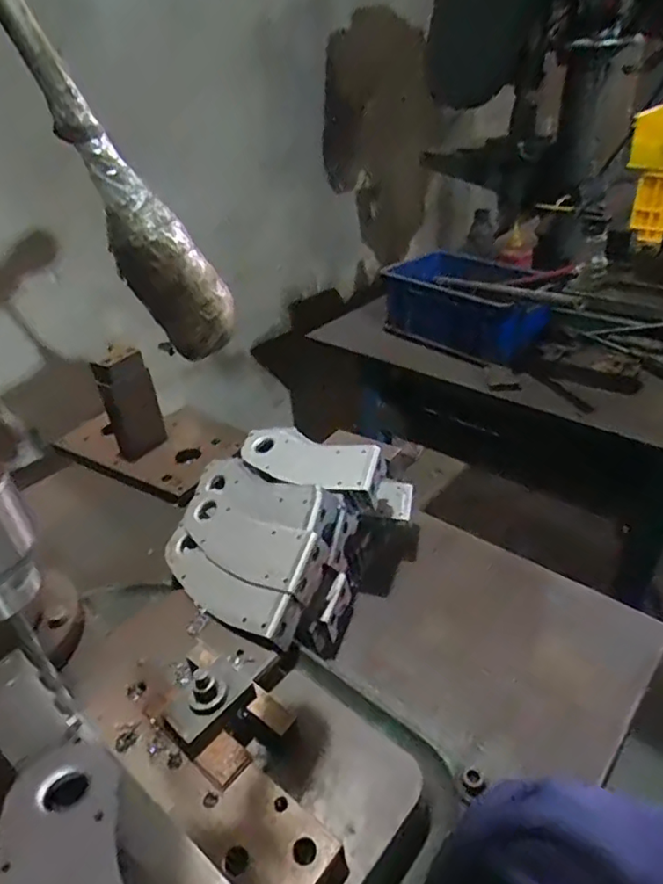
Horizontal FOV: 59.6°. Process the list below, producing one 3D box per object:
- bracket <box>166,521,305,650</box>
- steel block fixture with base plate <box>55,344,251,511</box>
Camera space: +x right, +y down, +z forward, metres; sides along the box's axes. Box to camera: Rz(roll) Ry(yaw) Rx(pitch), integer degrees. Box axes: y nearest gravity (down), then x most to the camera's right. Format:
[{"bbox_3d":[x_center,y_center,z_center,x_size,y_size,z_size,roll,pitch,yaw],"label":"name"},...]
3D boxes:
[{"bbox_3d":[-0.102,0.145,0.570,0.184,0.033,0.051,22,67,38],"label":"bracket"},{"bbox_3d":[-0.295,-0.052,0.880,0.292,0.147,0.171,16,40,27],"label":"steel block fixture with base plate"}]

